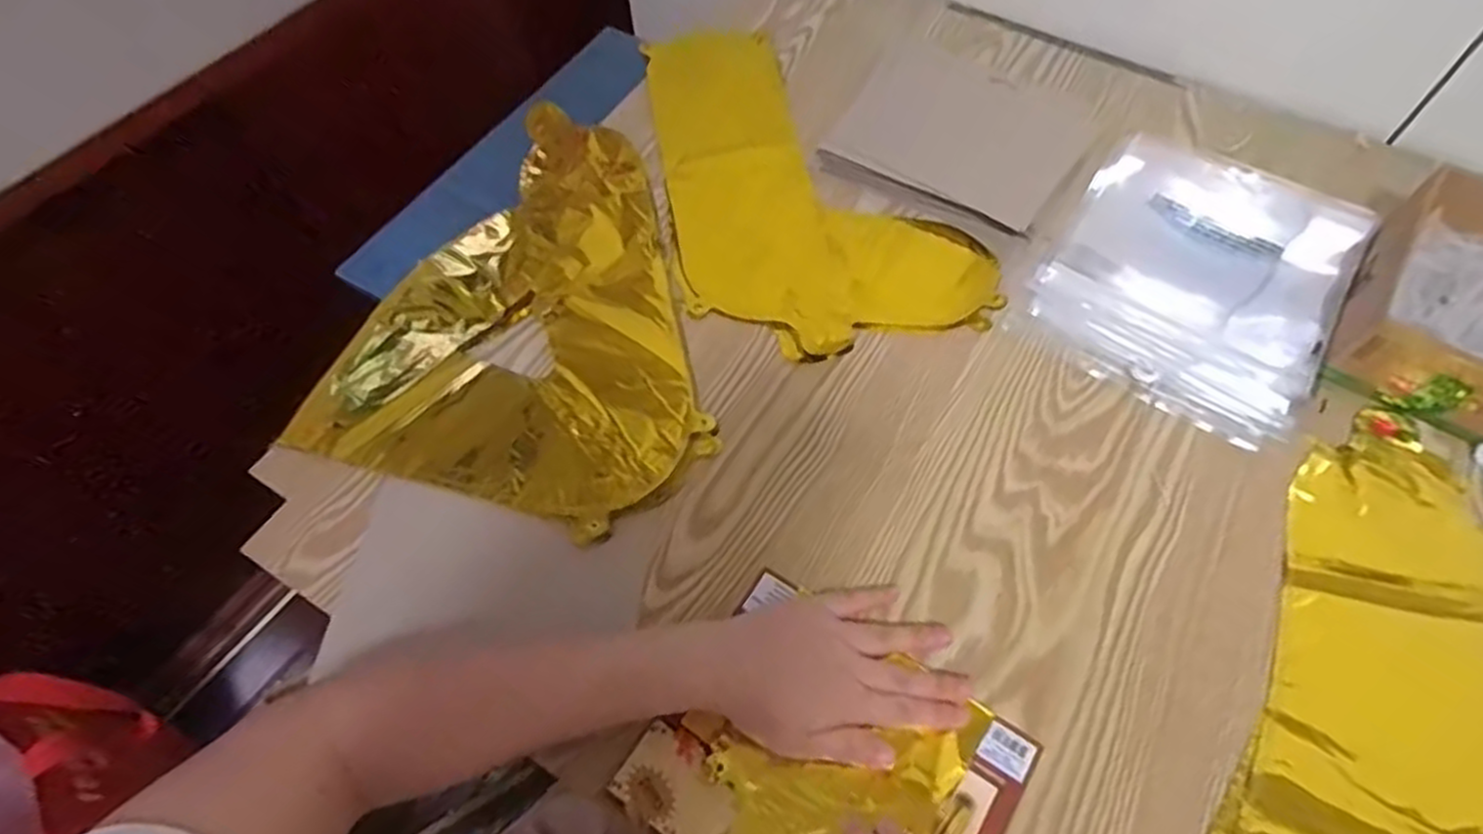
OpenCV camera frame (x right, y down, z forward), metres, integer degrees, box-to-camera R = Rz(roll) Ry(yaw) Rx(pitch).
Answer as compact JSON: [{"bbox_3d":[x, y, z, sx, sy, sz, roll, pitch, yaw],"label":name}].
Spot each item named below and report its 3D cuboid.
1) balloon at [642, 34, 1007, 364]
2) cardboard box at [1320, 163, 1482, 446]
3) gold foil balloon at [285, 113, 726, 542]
[{"bbox_3d":[0.050,-0.217,0.661,0.230,0.006,0.377,-11,61,-5],"label":"balloon"},{"bbox_3d":[0.521,-0.080,0.542,0.137,0.065,0.192,35,66,19],"label":"cardboard box"},{"bbox_3d":[-0.133,-0.094,0.588,0.274,0.018,0.346,16,62,10],"label":"gold foil balloon"}]

